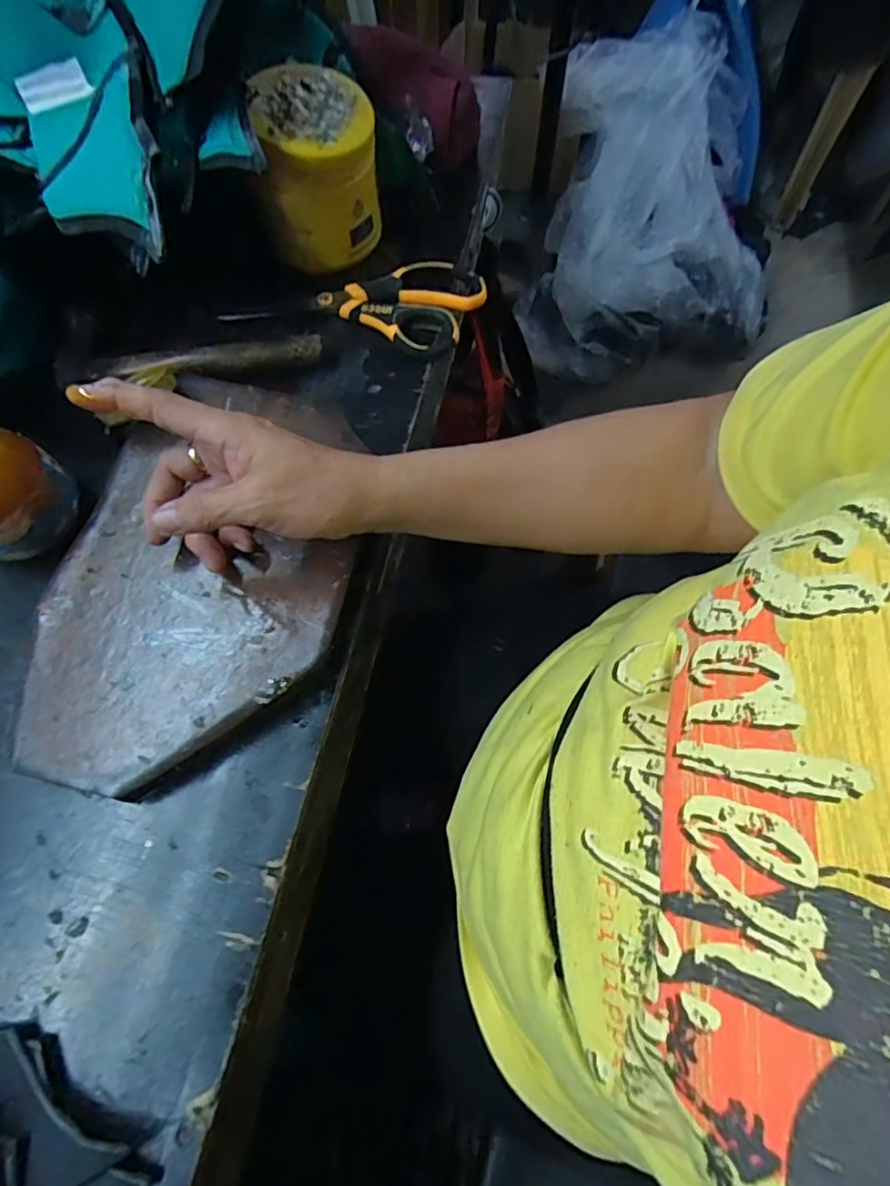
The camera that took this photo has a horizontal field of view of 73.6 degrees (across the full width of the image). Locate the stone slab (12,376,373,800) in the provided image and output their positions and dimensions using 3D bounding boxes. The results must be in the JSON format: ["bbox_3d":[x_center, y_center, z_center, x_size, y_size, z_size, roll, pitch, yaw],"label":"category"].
[{"bbox_3d":[-0.144,-0.016,0.365,0.170,0.013,0.268,11,68,5],"label":"stone slab"}]

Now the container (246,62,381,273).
[{"bbox_3d":[-0.094,-0.315,0.448,0.085,0.098,0.089,-1,67,0],"label":"container"}]

